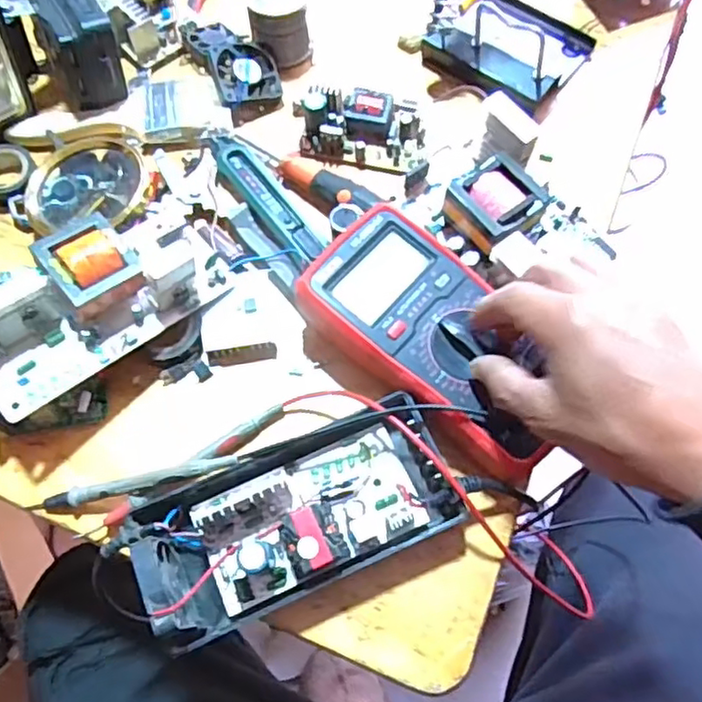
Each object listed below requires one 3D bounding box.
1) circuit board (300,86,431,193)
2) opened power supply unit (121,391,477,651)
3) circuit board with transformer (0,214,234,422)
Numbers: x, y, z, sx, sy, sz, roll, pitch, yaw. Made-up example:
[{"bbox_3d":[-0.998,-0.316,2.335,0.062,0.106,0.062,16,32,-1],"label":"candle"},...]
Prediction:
[{"bbox_3d":[0.015,-0.169,0.488,0.100,0.033,0.063,21,69,10],"label":"circuit board"},{"bbox_3d":[-0.032,0.094,0.367,0.182,0.052,0.087,-23,69,-8],"label":"opened power supply unit"},{"bbox_3d":[-0.164,-0.035,0.405,0.167,0.053,0.081,-43,73,-15],"label":"circuit board with transformer"}]

